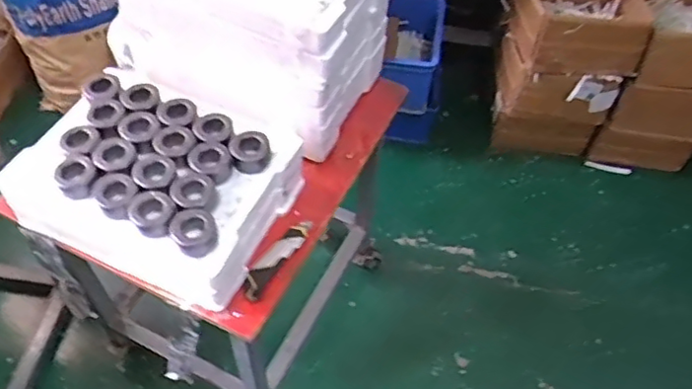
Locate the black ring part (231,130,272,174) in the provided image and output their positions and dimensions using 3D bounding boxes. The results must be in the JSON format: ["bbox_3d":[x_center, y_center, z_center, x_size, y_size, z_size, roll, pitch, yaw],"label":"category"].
[{"bbox_3d":[-0.148,-0.066,0.973,0.062,0.035,0.058,-8,55,-9],"label":"black ring part"}]

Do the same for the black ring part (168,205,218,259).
[{"bbox_3d":[-0.216,0.051,0.878,0.059,0.028,0.071,-21,58,-17],"label":"black ring part"}]

